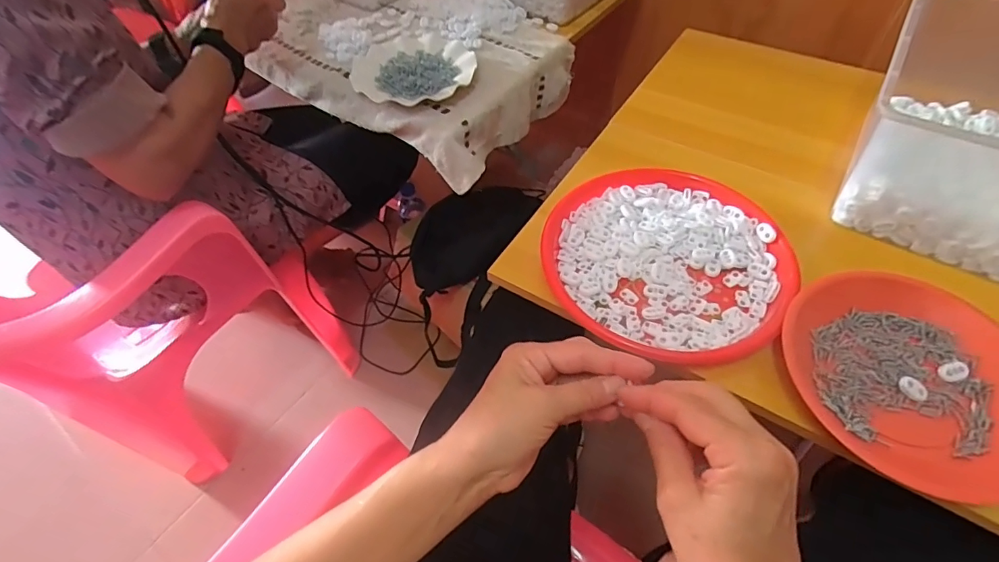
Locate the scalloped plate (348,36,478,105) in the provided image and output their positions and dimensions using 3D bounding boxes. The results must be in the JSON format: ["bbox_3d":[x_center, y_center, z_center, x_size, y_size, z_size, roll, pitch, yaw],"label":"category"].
[{"bbox_3d":[-0.134,-0.324,0.727,0.178,0.018,0.191,-2,54,3],"label":"scalloped plate"}]

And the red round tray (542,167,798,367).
[{"bbox_3d":[0.166,-0.028,0.489,0.228,0.016,0.238,-2,56,3],"label":"red round tray"}]

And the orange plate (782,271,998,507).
[{"bbox_3d":[0.344,0.079,0.404,0.196,0.029,0.181,27,60,22],"label":"orange plate"}]

